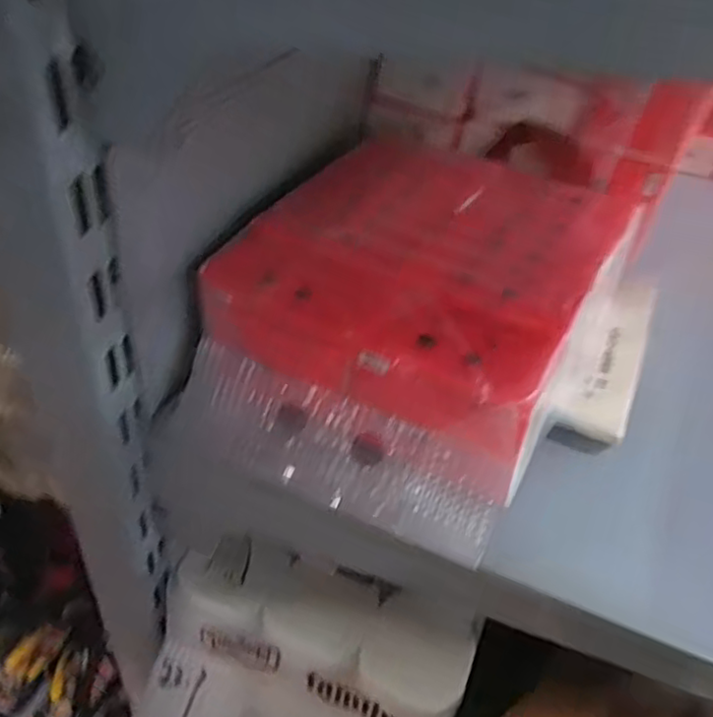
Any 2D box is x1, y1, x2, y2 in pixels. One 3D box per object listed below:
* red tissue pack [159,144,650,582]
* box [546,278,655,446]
[{"bbox_3d":[0.044,-0.036,0.439,0.206,0.109,0.273,24,44,19],"label":"red tissue pack"},{"bbox_3d":[0.178,-0.006,0.468,0.048,0.015,0.177,21,43,17],"label":"box"}]

